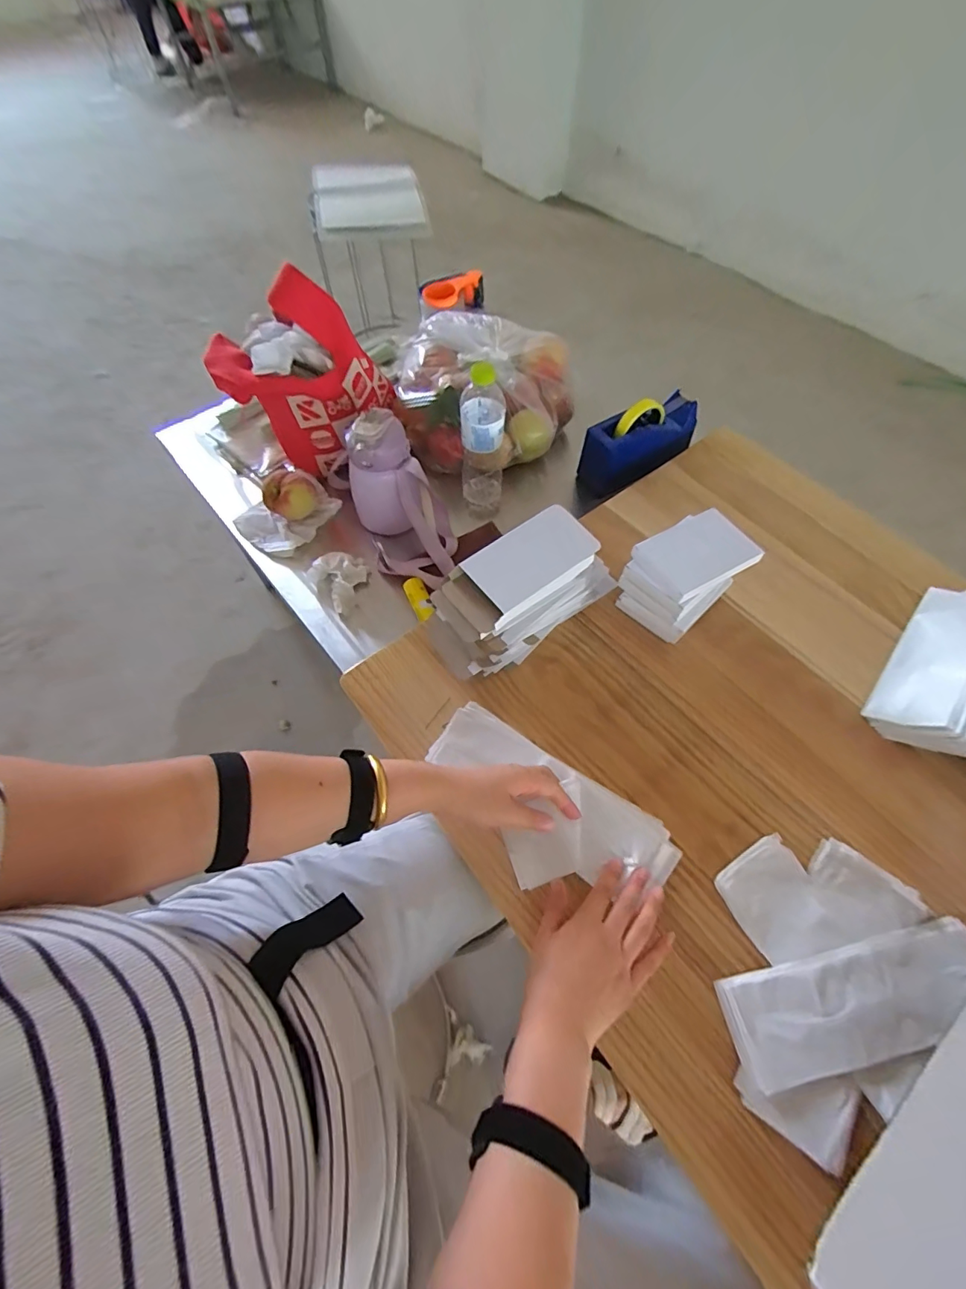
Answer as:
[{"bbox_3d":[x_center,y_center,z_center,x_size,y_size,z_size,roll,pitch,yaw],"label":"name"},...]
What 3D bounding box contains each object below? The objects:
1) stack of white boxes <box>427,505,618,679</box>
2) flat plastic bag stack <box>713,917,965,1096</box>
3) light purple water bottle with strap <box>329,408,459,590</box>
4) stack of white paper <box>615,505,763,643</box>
[{"bbox_3d":[0.053,-0.074,0.610,0.254,0.149,0.109,-31,65,-16],"label":"stack of white boxes"},{"bbox_3d":[0.351,0.327,0.451,0.256,0.004,0.083,-11,61,-6],"label":"flat plastic bag stack"},{"bbox_3d":[-0.126,-0.210,0.732,0.120,0.182,0.188,-31,65,-16],"label":"light purple water bottle with strap"},{"bbox_3d":[0.249,-0.087,0.610,0.126,0.105,0.103,-36,66,-18],"label":"stack of white paper"}]

